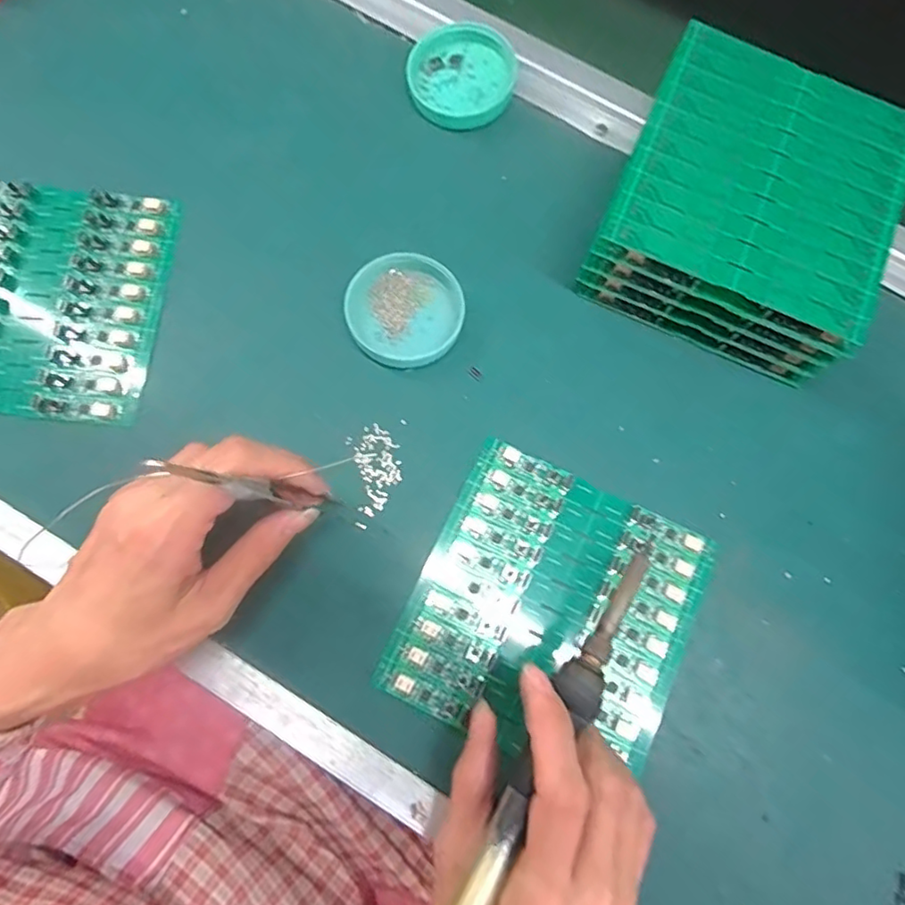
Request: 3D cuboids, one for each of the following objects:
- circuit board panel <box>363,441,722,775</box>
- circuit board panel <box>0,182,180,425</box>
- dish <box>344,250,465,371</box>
[{"bbox_3d":[0.051,0.080,0.299,0.133,0.005,0.135,26,77,4],"label":"circuit board panel"},{"bbox_3d":[-0.230,-0.087,0.329,0.129,0.007,0.136,5,77,-1],"label":"circuit board panel"},{"bbox_3d":[-0.027,-0.080,0.330,0.061,0.017,0.062,0,77,-2],"label":"dish"}]

